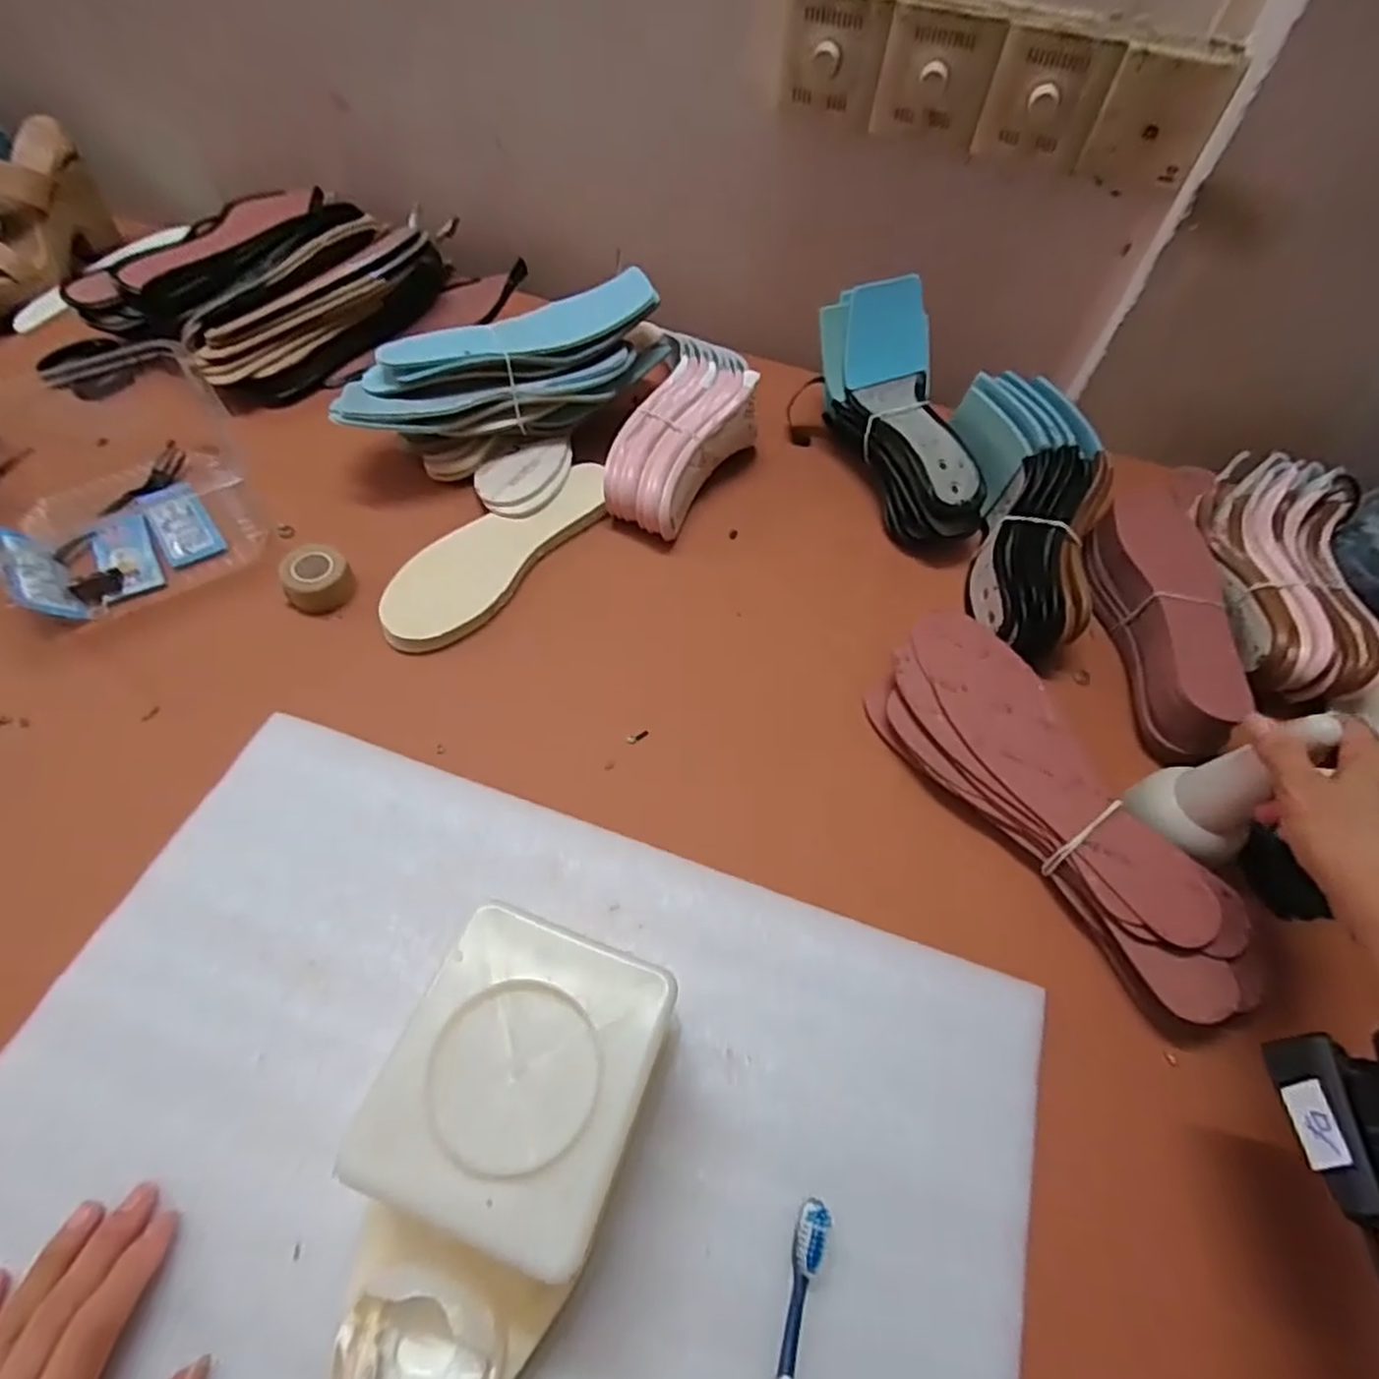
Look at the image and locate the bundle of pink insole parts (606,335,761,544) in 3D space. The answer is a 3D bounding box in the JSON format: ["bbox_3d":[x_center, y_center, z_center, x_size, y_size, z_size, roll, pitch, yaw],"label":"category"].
[{"bbox_3d":[-0.004,-0.221,0.644,0.096,0.078,0.184,23,57,10],"label":"bundle of pink insole parts"}]

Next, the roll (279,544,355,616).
[{"bbox_3d":[-0.291,-0.087,0.565,0.049,0.029,0.051,3,56,-4],"label":"roll"}]

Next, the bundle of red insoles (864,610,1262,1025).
[{"bbox_3d":[0.243,0.078,0.489,0.120,0.039,0.308,-24,62,-20],"label":"bundle of red insoles"}]

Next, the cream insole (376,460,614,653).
[{"bbox_3d":[-0.154,-0.118,0.591,0.075,0.024,0.232,35,60,17],"label":"cream insole"}]

